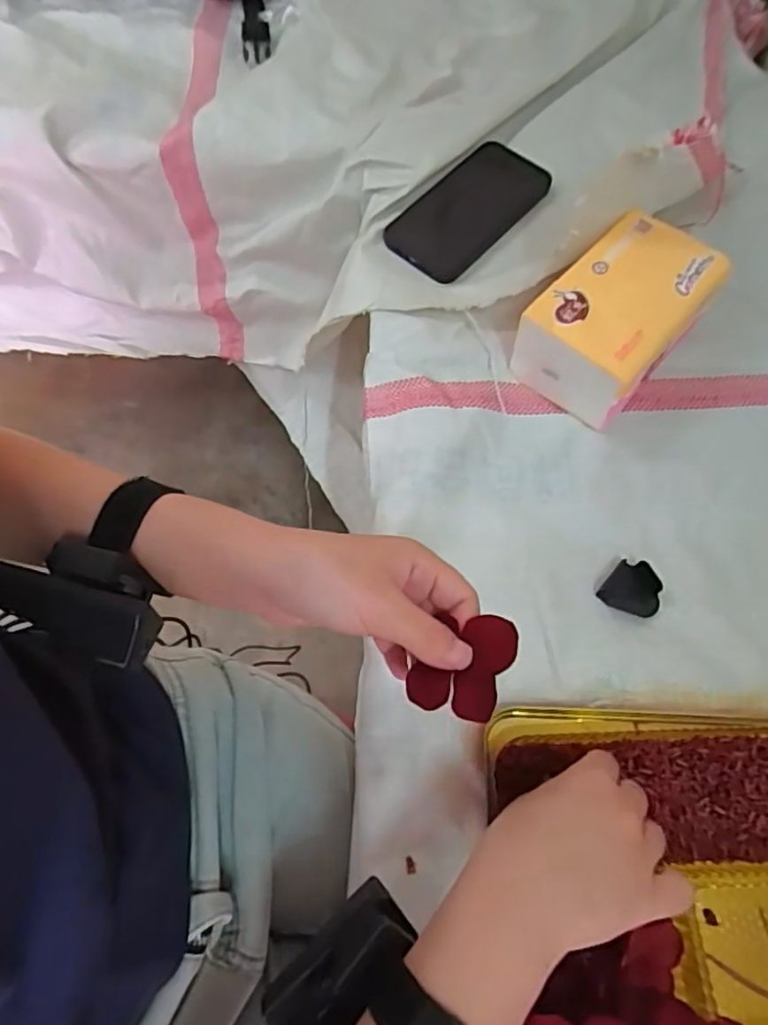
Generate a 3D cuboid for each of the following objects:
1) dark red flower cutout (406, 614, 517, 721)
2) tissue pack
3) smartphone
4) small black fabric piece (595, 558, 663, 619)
[{"bbox_3d":[0.037,0.070,0.277,0.039,0.005,0.050,18,71,22],"label":"dark red flower cutout"},{"bbox_3d":[0.180,-0.150,0.464,0.091,0.073,0.138,40,72,16],"label":"tissue pack"},{"bbox_3d":[0.078,-0.279,0.549,0.085,0.015,0.164,38,72,15],"label":"smartphone"},{"bbox_3d":[0.171,0.054,0.408,0.036,0.010,0.038,39,72,15],"label":"small black fabric piece"}]

